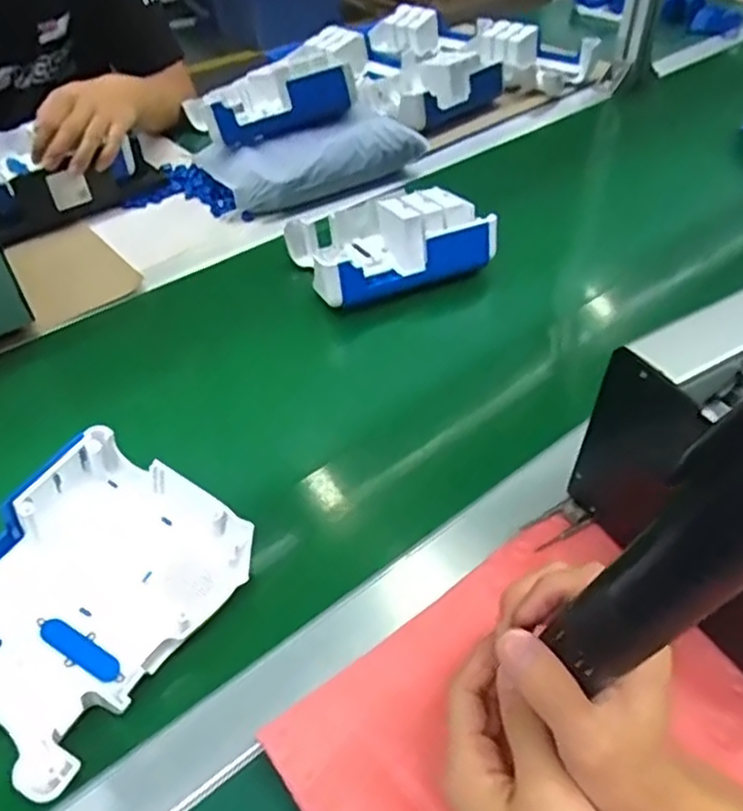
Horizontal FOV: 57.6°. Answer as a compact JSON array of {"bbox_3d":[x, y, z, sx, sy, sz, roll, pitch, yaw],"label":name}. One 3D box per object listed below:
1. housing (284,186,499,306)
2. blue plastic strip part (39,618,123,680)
[{"bbox_3d":[0.015,-0.178,0.692,0.183,0.058,0.141,-18,47,-16],"label":"housing"},{"bbox_3d":[-0.171,0.143,0.398,0.053,0.004,0.014,33,51,5],"label":"blue plastic strip part"}]

